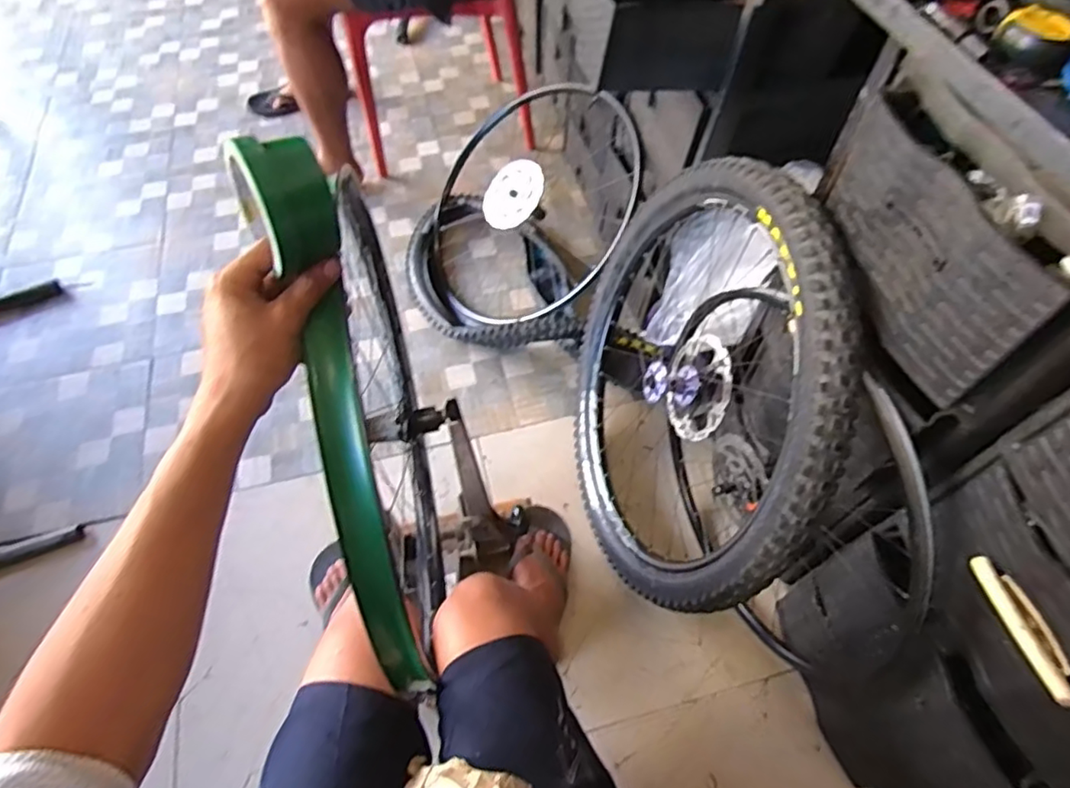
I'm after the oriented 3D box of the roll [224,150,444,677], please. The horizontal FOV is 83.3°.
[{"bbox_3d":[-0.139,0.033,0.451,0.056,0.064,0.424,-11,100,-7],"label":"roll"}]

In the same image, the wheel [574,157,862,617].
[{"bbox_3d":[0.230,-0.019,0.970,0.063,0.669,0.690,6,56,-20],"label":"wheel"}]

